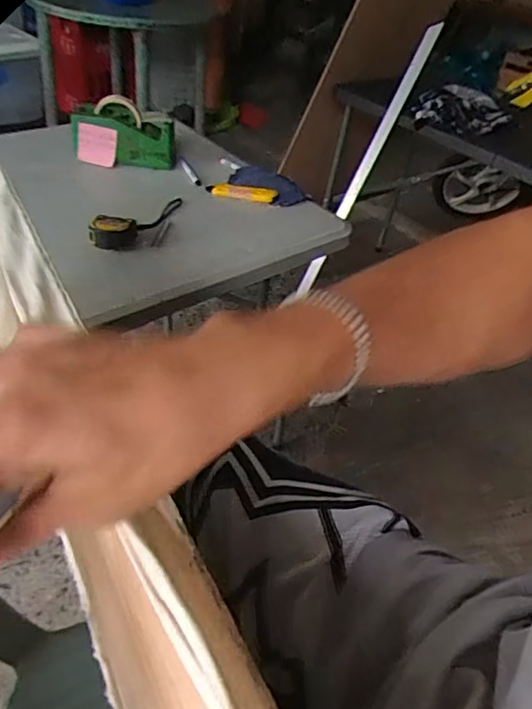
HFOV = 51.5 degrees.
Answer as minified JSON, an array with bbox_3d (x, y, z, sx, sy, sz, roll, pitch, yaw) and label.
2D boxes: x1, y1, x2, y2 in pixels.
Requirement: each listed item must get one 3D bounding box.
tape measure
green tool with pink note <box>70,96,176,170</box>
[{"bbox_3d":[-0.221,-0.243,0.962,0.069,0.035,0.223,21,41,13],"label":"tape measure"},{"bbox_3d":[-0.293,-0.462,1.148,0.206,0.115,0.069,8,40,-3],"label":"green tool with pink note"}]

